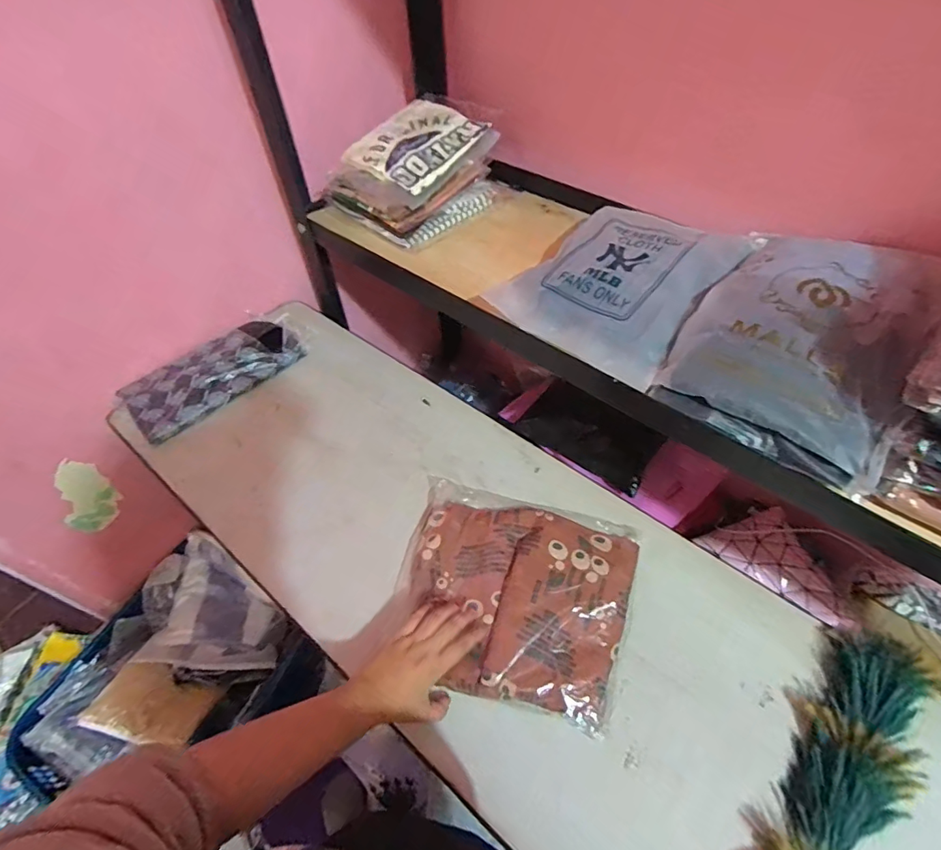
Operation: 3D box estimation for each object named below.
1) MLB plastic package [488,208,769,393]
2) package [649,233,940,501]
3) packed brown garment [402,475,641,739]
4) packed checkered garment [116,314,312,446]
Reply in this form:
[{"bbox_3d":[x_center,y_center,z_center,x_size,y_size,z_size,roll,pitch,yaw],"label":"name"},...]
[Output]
[{"bbox_3d":[0.239,-0.236,0.788,0.286,0.054,0.340,36,62,27],"label":"MLB plastic package"},{"bbox_3d":[0.451,-0.128,0.672,0.264,0.098,0.369,30,59,24],"label":"package"},{"bbox_3d":[0.056,0.221,0.681,0.308,0.034,0.266,12,53,13],"label":"packed brown garment"},{"bbox_3d":[-0.499,-0.103,0.992,0.350,0.053,0.145,-36,58,-23],"label":"packed checkered garment"}]

